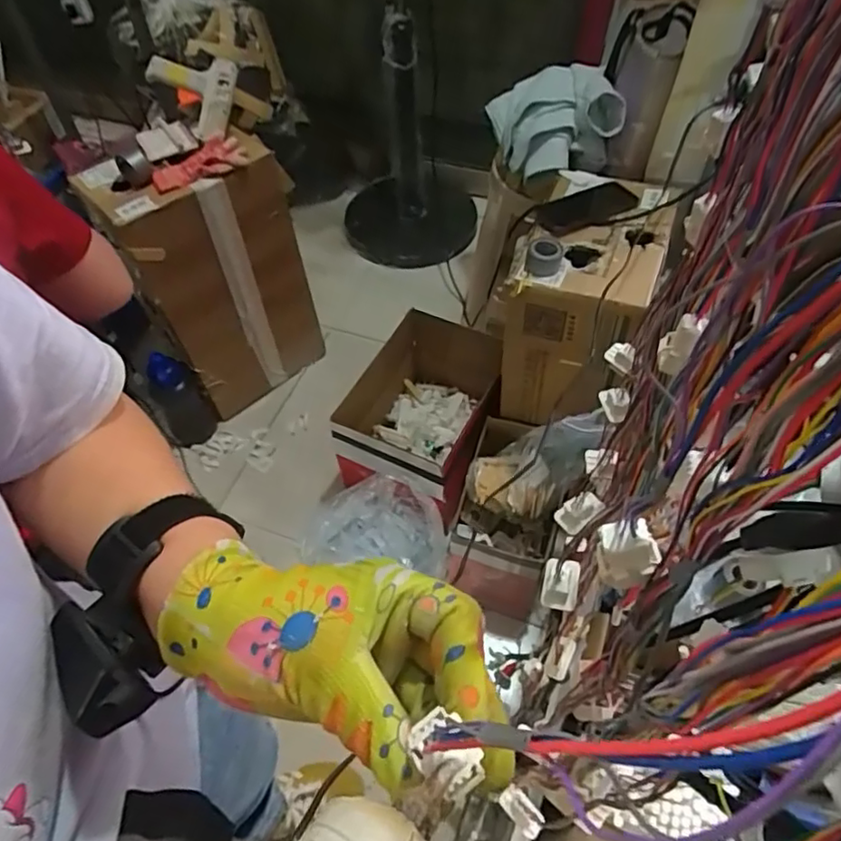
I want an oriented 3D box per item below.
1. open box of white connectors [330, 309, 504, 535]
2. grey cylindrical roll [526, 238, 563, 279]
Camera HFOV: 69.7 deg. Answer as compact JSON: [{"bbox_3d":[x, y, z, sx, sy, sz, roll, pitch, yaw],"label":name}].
[{"bbox_3d":[0.015,-0.014,1.321,0.293,0.225,0.350,21,58,17],"label":"open box of white connectors"},{"bbox_3d":[0.191,-0.254,0.934,0.054,0.042,0.063,10,56,10],"label":"grey cylindrical roll"}]

